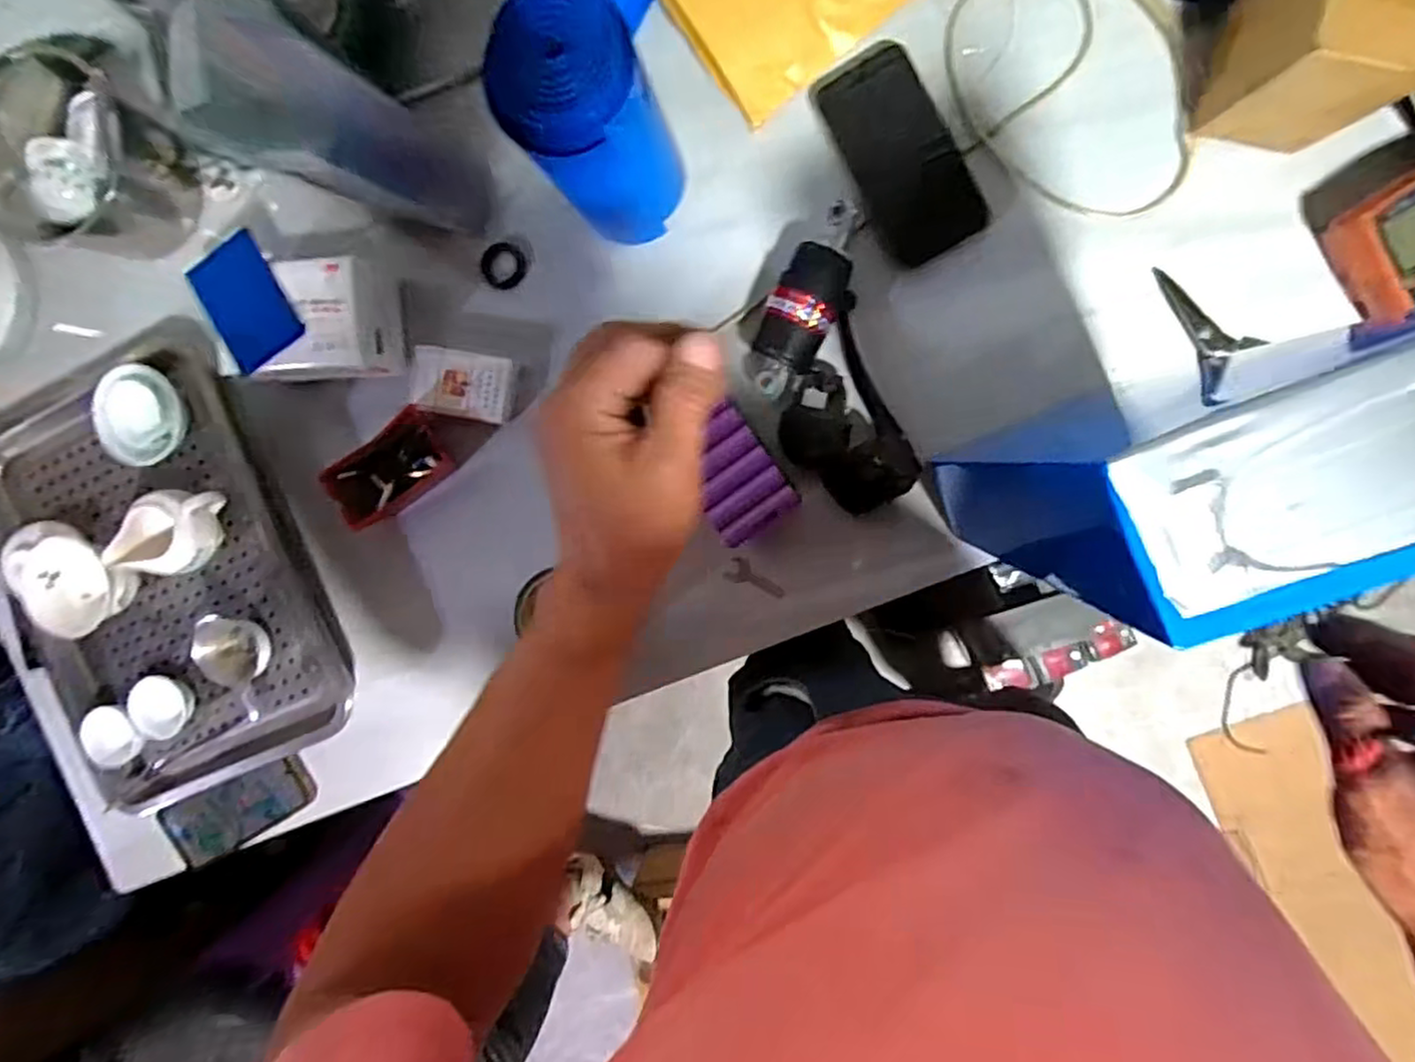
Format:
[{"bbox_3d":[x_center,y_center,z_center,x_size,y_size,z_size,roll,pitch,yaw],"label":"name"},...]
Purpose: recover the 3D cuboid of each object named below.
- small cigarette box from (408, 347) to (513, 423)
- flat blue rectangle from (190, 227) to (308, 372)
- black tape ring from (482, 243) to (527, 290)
[{"bbox_3d":[-0.215,-0.128,0.609,0.084,0.013,0.057,9,89,-4],"label":"small cigarette box"},{"bbox_3d":[-0.376,-0.184,0.571,0.063,0.010,0.092,-27,104,-3],"label":"flat blue rectangle"},{"bbox_3d":[-0.178,-0.234,0.619,0.037,0.015,0.038,1,95,8],"label":"black tape ring"}]

